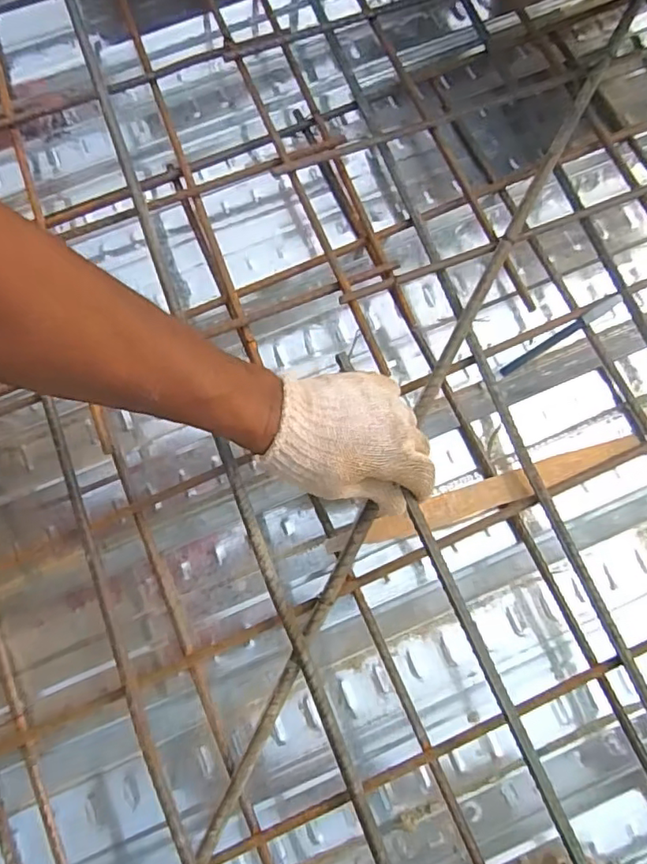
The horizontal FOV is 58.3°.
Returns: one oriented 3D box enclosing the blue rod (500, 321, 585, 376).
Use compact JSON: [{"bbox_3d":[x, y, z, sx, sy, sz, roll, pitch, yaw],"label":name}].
[{"bbox_3d":[0.215,-0.082,0.572,0.087,0.006,0.008,-33,76,27],"label":"blue rod"}]

